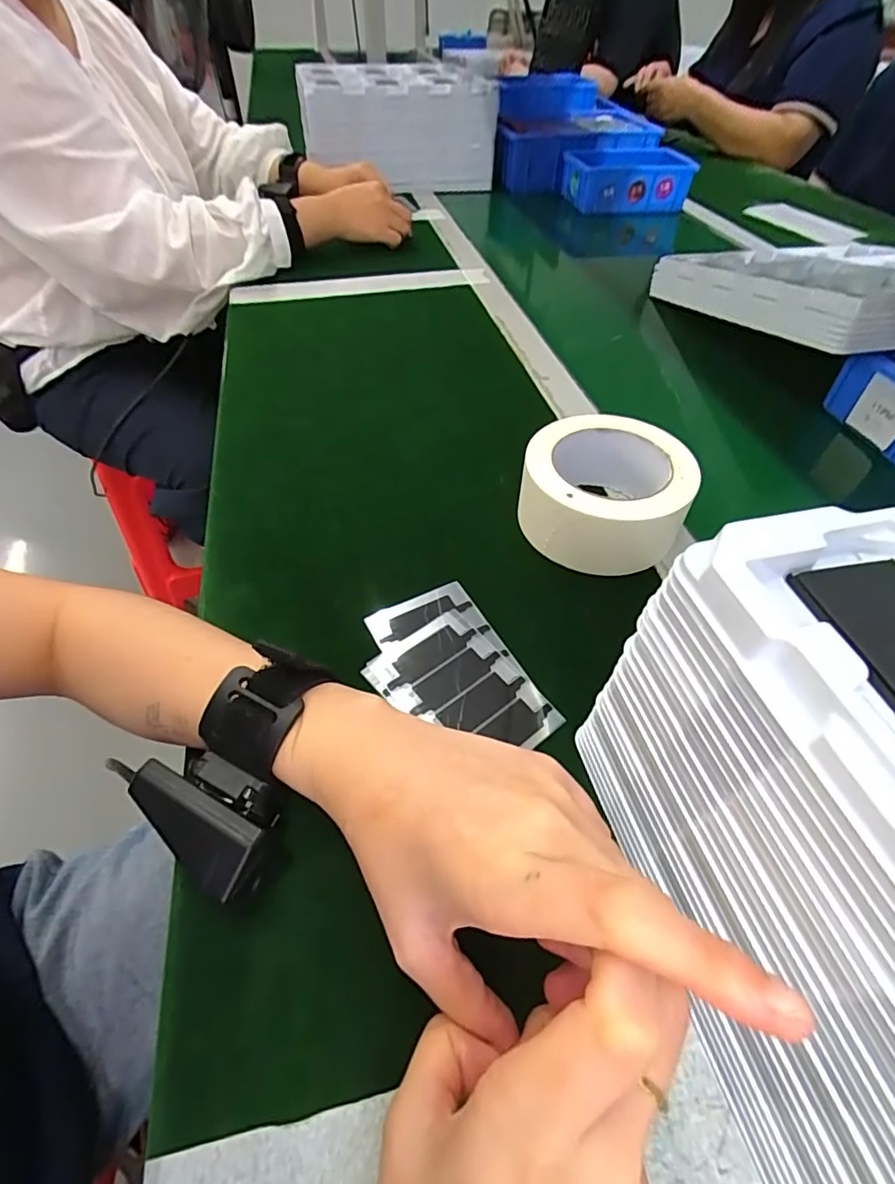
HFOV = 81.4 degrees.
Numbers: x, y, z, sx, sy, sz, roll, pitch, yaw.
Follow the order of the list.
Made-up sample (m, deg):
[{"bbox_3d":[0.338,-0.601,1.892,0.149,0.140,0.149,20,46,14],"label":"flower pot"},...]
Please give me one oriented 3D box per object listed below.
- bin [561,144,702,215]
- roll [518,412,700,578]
[{"bbox_3d":[0.307,-0.728,0.917,0.199,0.067,0.153,-1,50,-2],"label":"bin"},{"bbox_3d":[0.107,-0.068,0.355,0.104,0.055,0.102,1,50,-1],"label":"roll"}]

